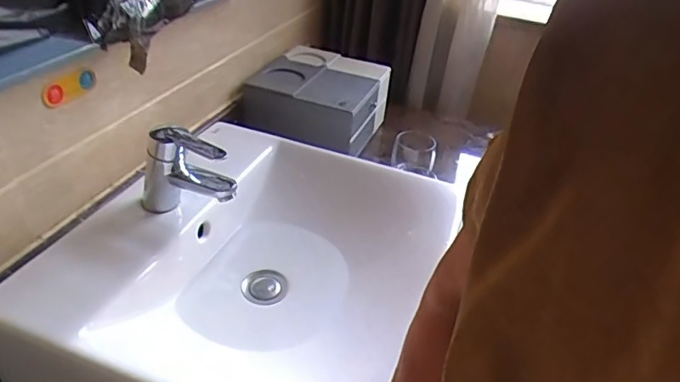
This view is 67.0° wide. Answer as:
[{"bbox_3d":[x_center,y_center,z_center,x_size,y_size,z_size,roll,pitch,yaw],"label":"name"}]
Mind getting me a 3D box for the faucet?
[{"bbox_3d":[-0.181,-0.021,0.620,0.123,0.103,0.050,10,35,5],"label":"faucet"}]

